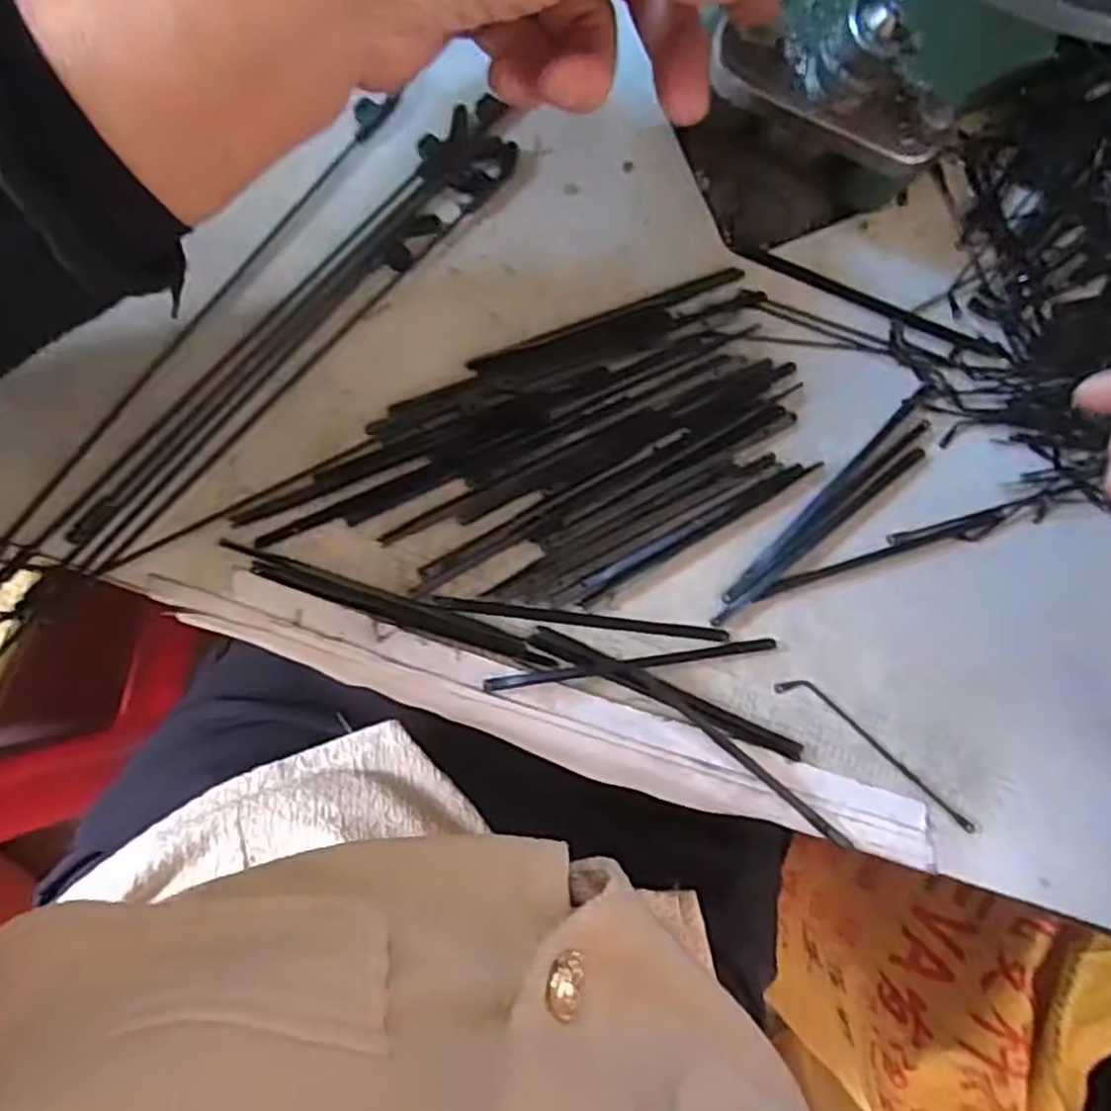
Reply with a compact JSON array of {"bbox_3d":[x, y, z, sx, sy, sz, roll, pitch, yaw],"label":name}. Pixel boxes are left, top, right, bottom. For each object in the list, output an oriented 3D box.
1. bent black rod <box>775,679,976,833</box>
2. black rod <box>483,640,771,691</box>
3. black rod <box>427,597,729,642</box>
[{"bbox_3d":[0.113,0.068,0.263,0.088,0.004,0.009,37,84,-5],"label":"bent black rod"},{"bbox_3d":[0.027,0.036,0.248,0.099,0.011,0.004,-6,88,-10],"label":"black rod"},{"bbox_3d":[0.009,0.021,0.250,0.098,0.005,0.005,8,86,-9],"label":"black rod"}]

